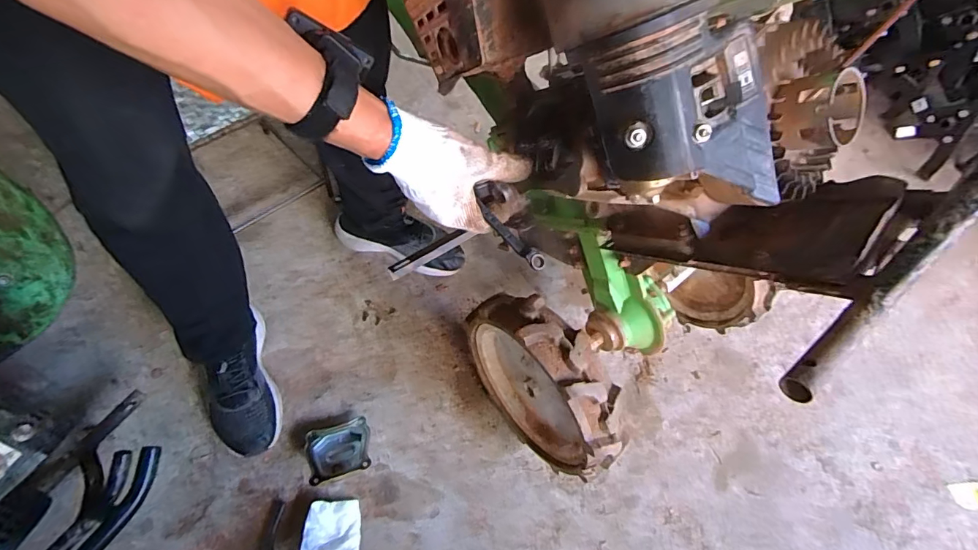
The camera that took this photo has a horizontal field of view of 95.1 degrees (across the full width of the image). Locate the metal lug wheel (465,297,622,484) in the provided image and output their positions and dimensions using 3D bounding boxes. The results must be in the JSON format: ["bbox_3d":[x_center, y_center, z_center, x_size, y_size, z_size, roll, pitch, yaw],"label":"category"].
[{"bbox_3d":[0.083,0.178,0.743,0.098,0.292,0.311,-33,69,-23],"label":"metal lug wheel"}]

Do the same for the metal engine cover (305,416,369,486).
[{"bbox_3d":[-0.270,0.316,0.805,0.110,0.028,0.105,-11,33,-17],"label":"metal engine cover"}]

